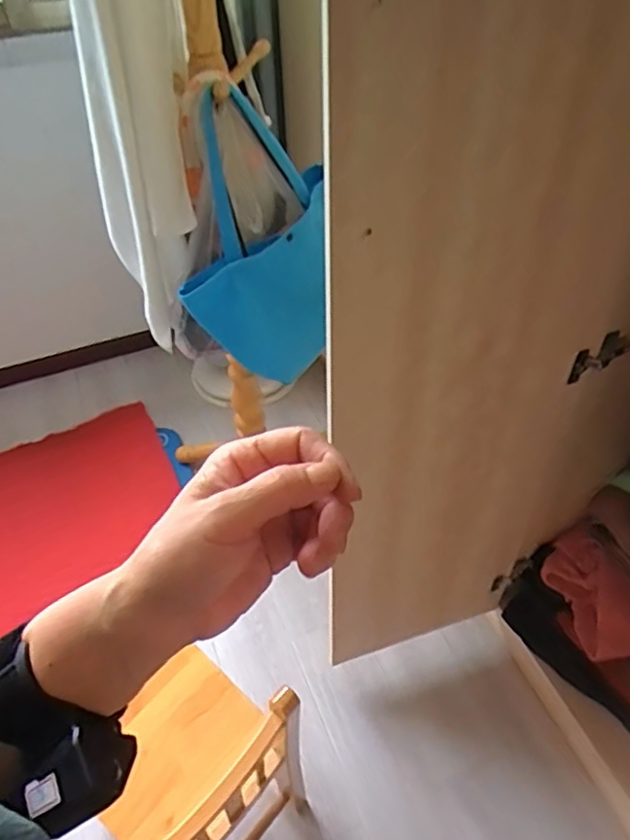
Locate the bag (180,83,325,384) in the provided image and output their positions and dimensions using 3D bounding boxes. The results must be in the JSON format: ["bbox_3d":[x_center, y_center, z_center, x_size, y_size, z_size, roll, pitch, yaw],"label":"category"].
[{"bbox_3d":[-0.099,-0.274,1.028,0.251,0.421,0.140,-11,47,-9],"label":"bag"}]

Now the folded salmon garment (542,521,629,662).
[{"bbox_3d":[0.554,0.342,1.196,0.103,0.157,0.225,15,30,-50],"label":"folded salmon garment"}]

